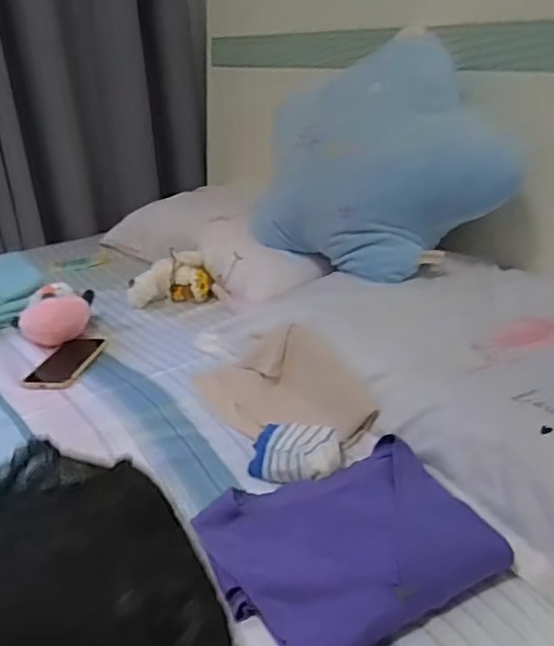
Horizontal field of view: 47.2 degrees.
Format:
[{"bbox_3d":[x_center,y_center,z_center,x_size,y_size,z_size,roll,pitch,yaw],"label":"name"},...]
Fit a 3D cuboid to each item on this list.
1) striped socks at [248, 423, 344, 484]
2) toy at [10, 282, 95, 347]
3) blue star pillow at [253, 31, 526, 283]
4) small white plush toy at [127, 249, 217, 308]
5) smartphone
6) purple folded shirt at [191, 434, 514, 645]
[{"bbox_3d":[0.021,0.147,0.722,0.101,0.032,0.068,6,28,20],"label":"striped socks"},{"bbox_3d":[-0.378,-0.016,1.077,0.138,0.076,0.100,-14,28,-19],"label":"toy"},{"bbox_3d":[0.119,-0.231,1.001,0.098,0.408,0.356,-6,61,-58],"label":"blue star pillow"},{"bbox_3d":[-0.199,-0.078,1.170,0.154,0.089,0.064,-7,26,-4],"label":"small white plush toy"},{"bbox_3d":[-0.329,0.058,0.994,0.072,0.007,0.171,1,27,10],"label":"smartphone"},{"bbox_3d":[0.066,0.205,0.586,0.235,0.048,0.183,-15,28,-20],"label":"purple folded shirt"}]

